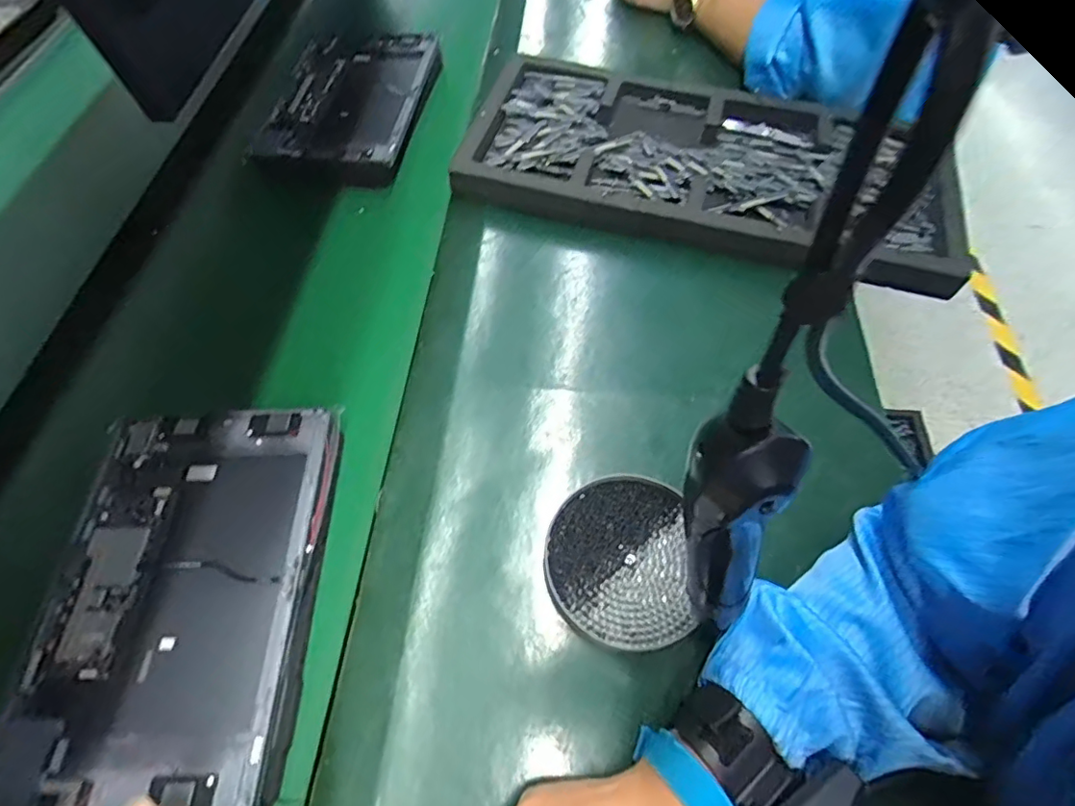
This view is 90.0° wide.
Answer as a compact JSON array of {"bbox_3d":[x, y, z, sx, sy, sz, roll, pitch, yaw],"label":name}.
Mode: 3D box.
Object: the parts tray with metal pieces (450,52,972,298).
[{"bbox_3d":[0.169,-0.246,0.553,0.472,0.047,0.235,15,63,13],"label":"parts tray with metal pieces"}]

